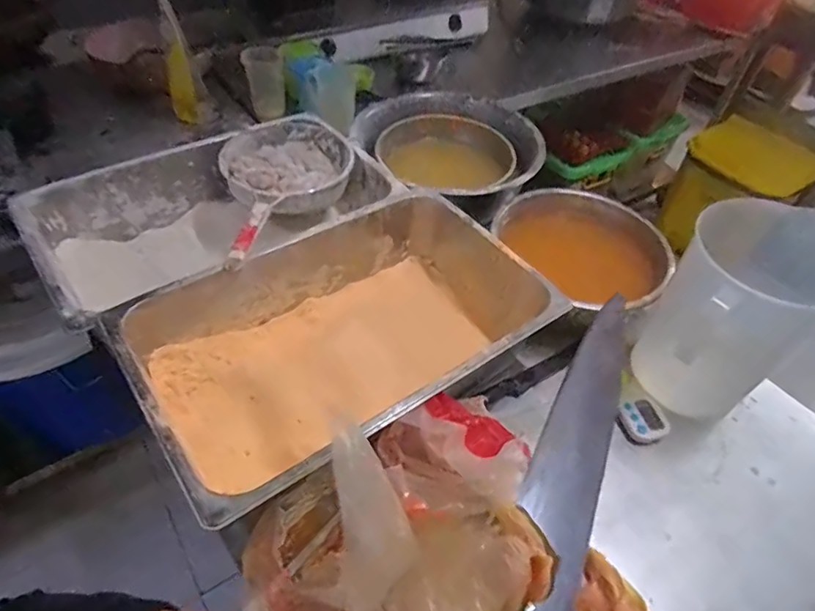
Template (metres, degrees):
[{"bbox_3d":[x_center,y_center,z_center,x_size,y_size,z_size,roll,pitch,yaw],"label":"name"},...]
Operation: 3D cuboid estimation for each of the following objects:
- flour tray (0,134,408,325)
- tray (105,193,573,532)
[{"bbox_3d":[-0.295,-0.108,0.877,0.512,0.203,0.296,-27,55,-26],"label":"flour tray"},{"bbox_3d":[-0.070,0.043,0.722,0.534,0.138,0.313,-28,56,-27],"label":"tray"}]

